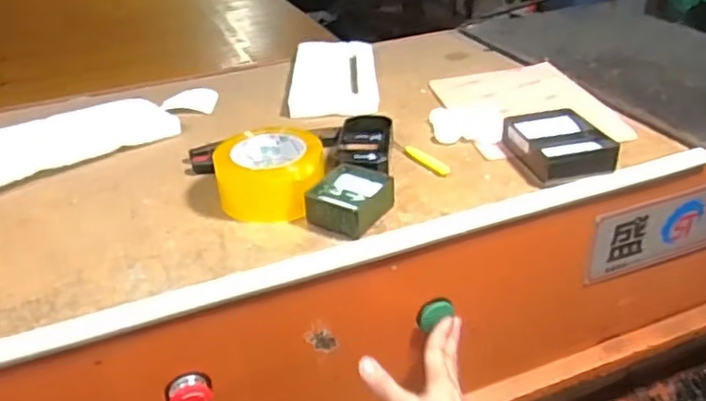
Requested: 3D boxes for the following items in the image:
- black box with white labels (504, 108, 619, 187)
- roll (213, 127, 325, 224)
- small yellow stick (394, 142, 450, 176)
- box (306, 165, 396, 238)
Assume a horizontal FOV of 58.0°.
[{"bbox_3d":[0.230,-0.065,0.730,0.098,0.035,0.132,-6,31,-7],"label":"black box with white labels"},{"bbox_3d":[-0.088,-0.031,0.681,0.109,0.063,0.104,-1,31,1],"label":"roll"},{"bbox_3d":[0.079,-0.052,0.753,0.016,0.010,0.099,-20,35,-27],"label":"small yellow stick"},{"bbox_3d":[-0.003,-0.001,0.652,0.072,0.035,0.083,15,35,26],"label":"box"}]

